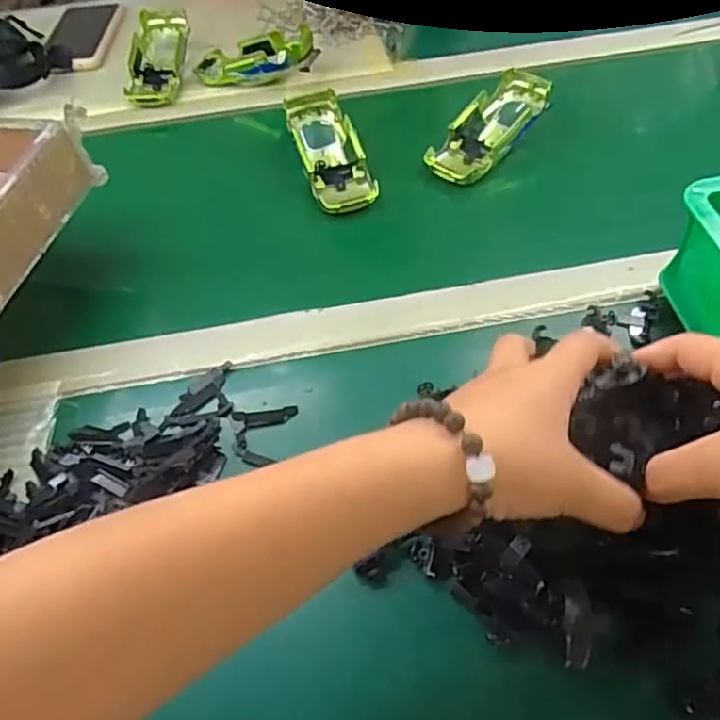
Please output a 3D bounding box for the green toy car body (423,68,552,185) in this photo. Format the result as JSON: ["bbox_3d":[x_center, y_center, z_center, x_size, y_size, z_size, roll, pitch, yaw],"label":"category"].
[{"bbox_3d":[0.116,-0.206,0.569,0.055,0.026,0.130,35,76,27],"label":"green toy car body"}]

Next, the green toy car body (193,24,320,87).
[{"bbox_3d":[-0.106,-0.313,0.649,0.129,0.041,0.062,-1,51,5],"label":"green toy car body"}]

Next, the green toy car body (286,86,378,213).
[{"bbox_3d":[-0.026,-0.182,0.564,0.053,0.028,0.131,-17,68,-7],"label":"green toy car body"}]

